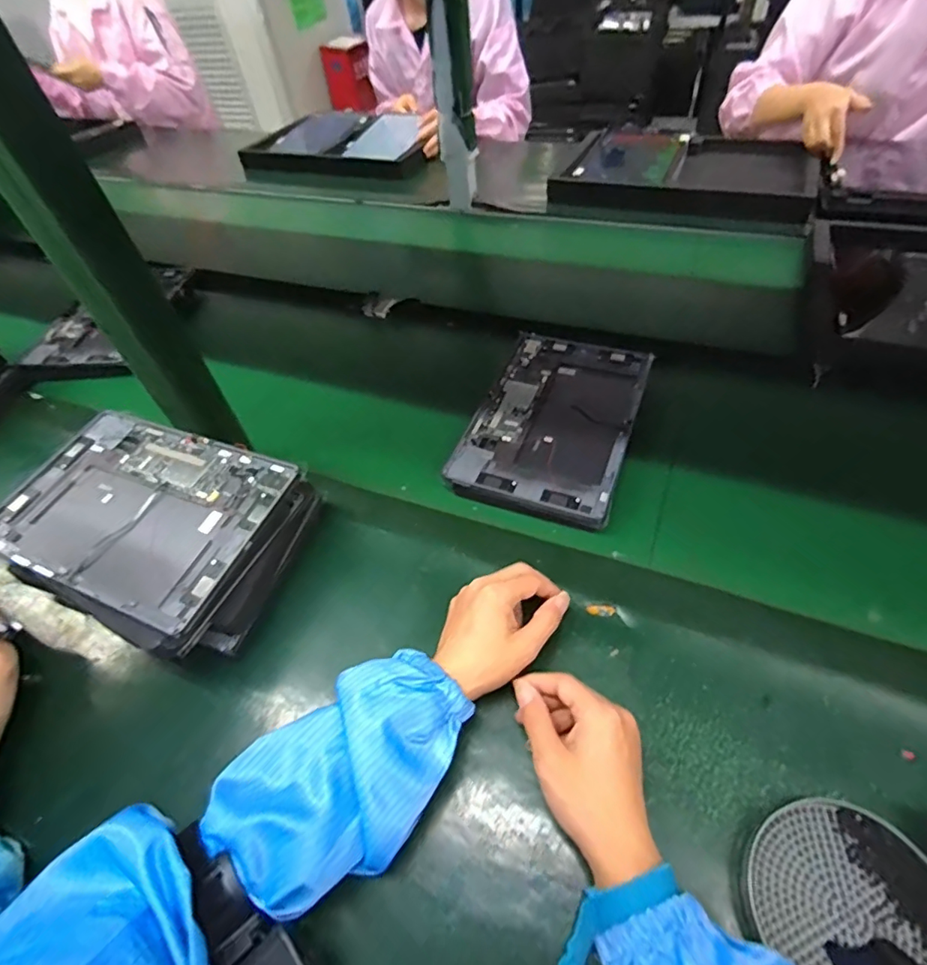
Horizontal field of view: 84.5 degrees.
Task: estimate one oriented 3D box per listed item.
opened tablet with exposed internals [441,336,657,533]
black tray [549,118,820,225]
[{"bbox_3d":[0.104,-0.070,0.574,0.163,0.028,0.262,15,54,18],"label":"opened tablet with exposed internals"},{"bbox_3d":[0.407,-0.584,0.937,0.433,0.035,0.289,19,62,23],"label":"black tray"}]

